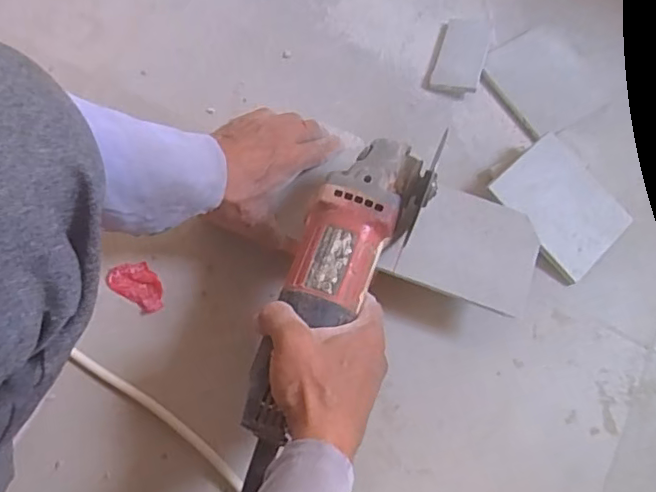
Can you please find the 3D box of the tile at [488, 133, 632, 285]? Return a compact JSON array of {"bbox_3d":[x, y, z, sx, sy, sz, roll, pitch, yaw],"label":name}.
[{"bbox_3d":[0.230,-0.041,0.557,0.099,0.005,0.121,-40,87,-17],"label":"tile"}]

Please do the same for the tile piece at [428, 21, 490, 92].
[{"bbox_3d":[0.152,-0.216,0.638,0.051,0.008,0.100,17,70,8],"label":"tile piece"}]

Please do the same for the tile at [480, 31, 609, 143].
[{"bbox_3d":[0.238,-0.183,0.626,0.107,0.008,0.120,-29,71,-10],"label":"tile"}]

